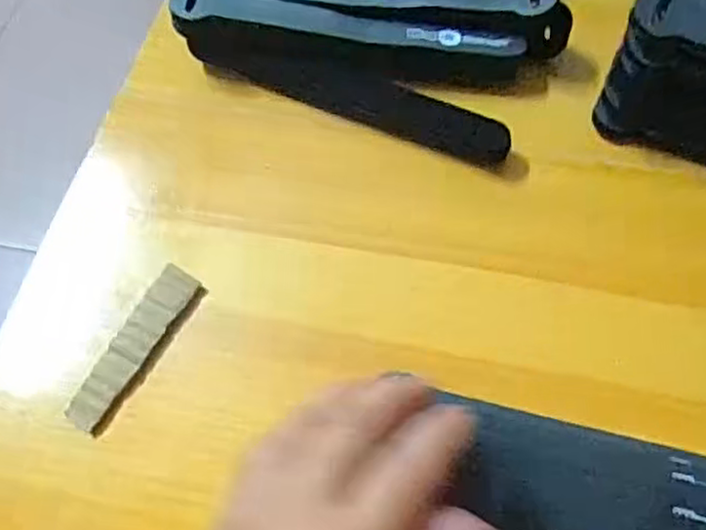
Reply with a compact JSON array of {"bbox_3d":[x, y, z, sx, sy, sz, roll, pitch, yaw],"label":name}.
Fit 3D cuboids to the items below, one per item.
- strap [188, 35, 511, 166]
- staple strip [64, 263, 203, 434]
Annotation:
[{"bbox_3d":[-0.005,-0.100,0.393,0.197,0.024,0.019,24,66,15],"label":"strap"},{"bbox_3d":[-0.107,0.039,0.331,0.021,0.004,0.087,25,67,15],"label":"staple strip"}]

